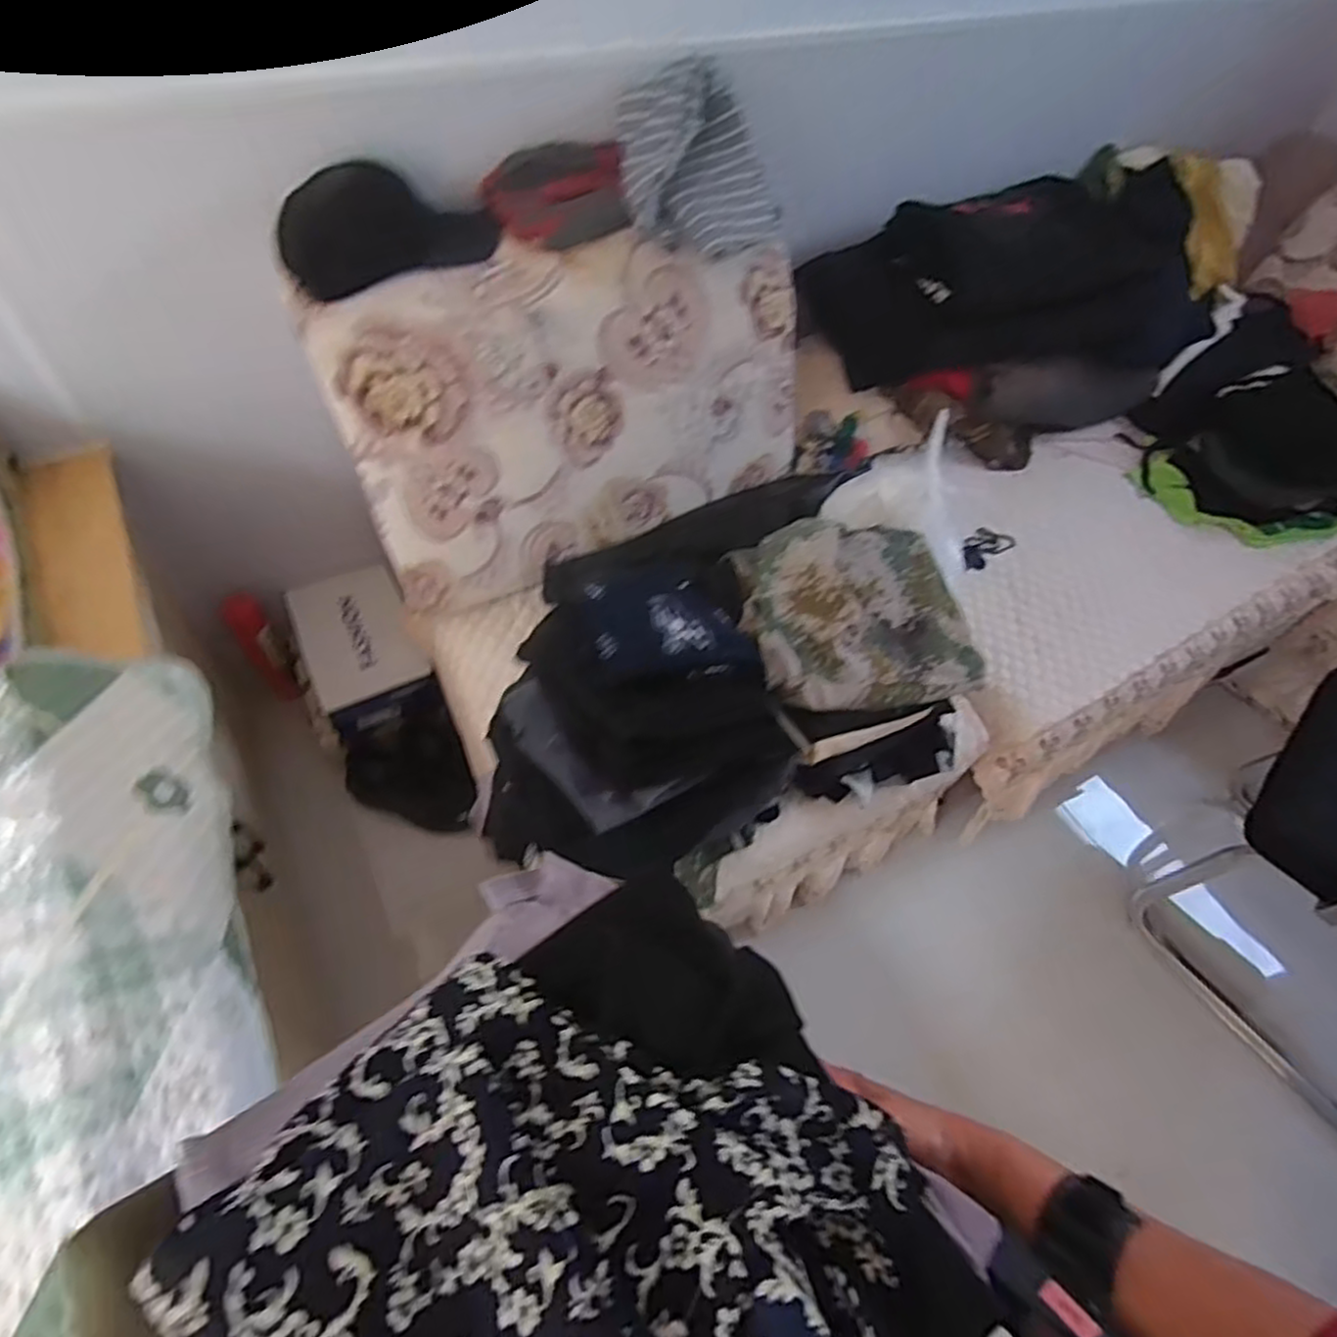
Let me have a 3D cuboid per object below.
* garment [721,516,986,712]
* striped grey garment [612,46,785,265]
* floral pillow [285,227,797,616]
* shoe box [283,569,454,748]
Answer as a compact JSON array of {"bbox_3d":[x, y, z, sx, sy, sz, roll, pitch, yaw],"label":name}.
[{"bbox_3d":[0.239,-0.081,0.916,0.320,0.099,0.258,-8,57,-10],"label":"garment"},{"bbox_3d":[0.045,-0.709,0.986,0.206,0.163,0.189,-4,56,-8],"label":"striped grey garment"},{"bbox_3d":[-0.118,-0.364,1.121,0.708,0.517,0.150,-20,39,-14],"label":"floral pillow"},{"bbox_3d":[-0.563,-0.033,1.331,0.194,0.106,0.297,-21,60,-18],"label":"shoe box"}]

